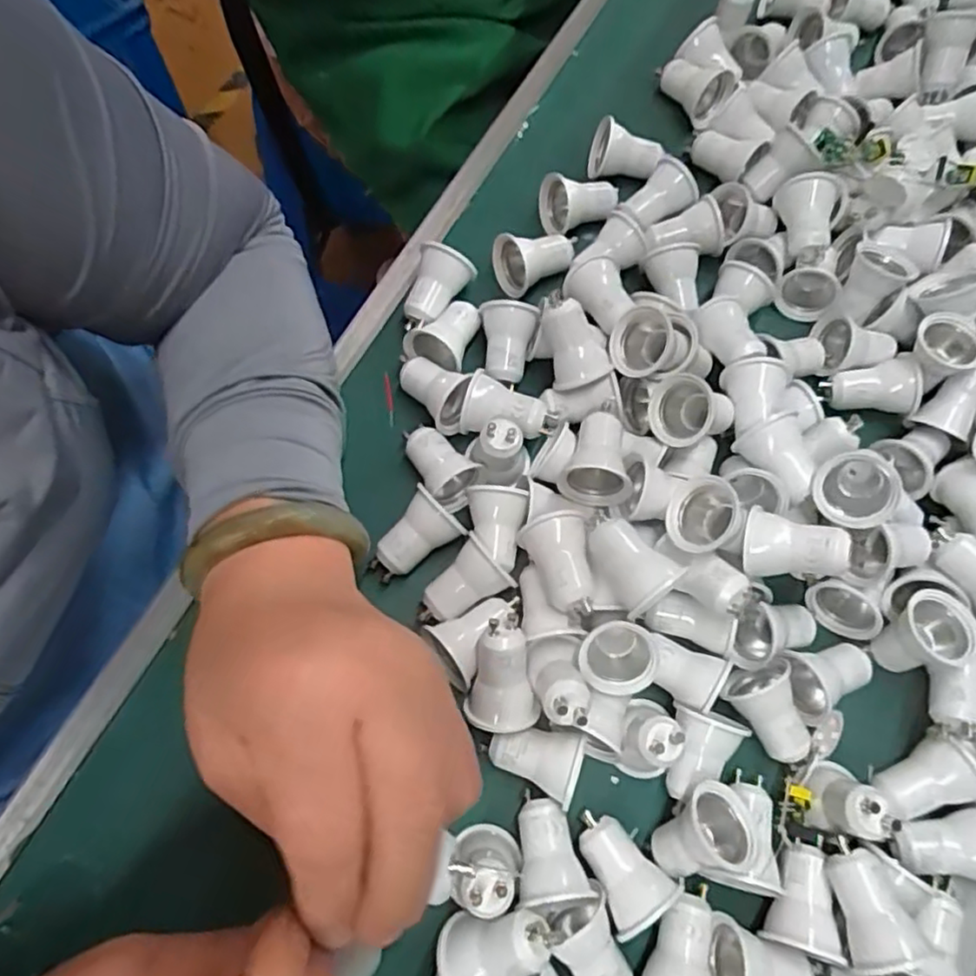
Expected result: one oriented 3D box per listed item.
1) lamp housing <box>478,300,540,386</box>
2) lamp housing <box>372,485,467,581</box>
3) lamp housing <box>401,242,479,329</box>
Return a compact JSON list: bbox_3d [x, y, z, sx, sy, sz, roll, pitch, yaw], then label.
[{"bbox_3d":[0.007,-0.079,0.355,0.030,0.028,0.041,15,71,3],"label":"lamp housing"},{"bbox_3d":[-0.036,0.027,0.321,0.027,0.028,0.042,43,75,11],"label":"lamp housing"},{"bbox_3d":[-0.028,-0.107,0.366,0.031,0.031,0.041,19,71,4],"label":"lamp housing"}]

